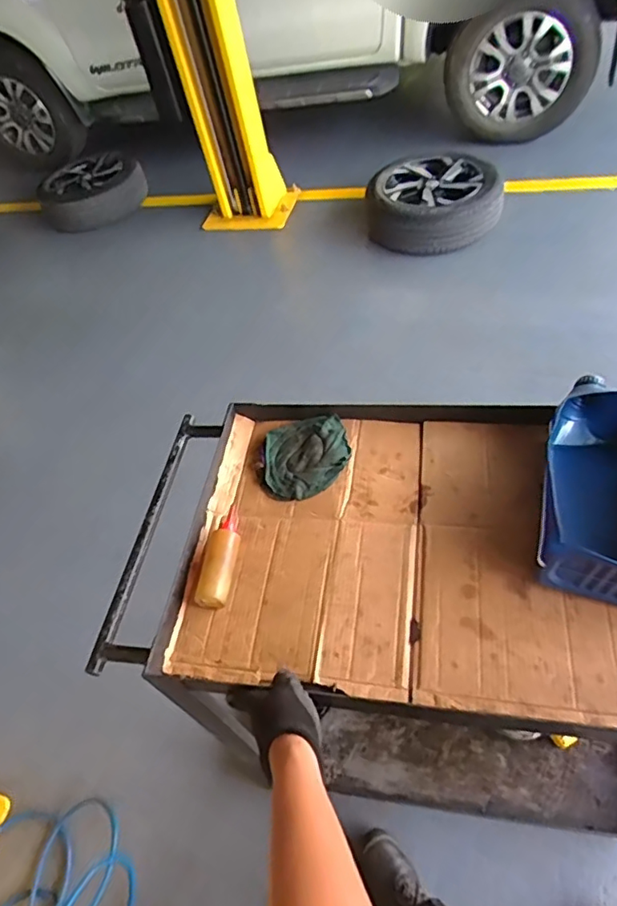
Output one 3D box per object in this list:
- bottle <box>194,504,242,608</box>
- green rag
[{"bbox_3d":[-0.121,0.143,0.798,0.051,0.042,0.160,6,55,6],"label":"bottle"},{"bbox_3d":[-0.004,0.003,0.894,0.135,0.034,0.137,-12,55,-7],"label":"green rag"}]

